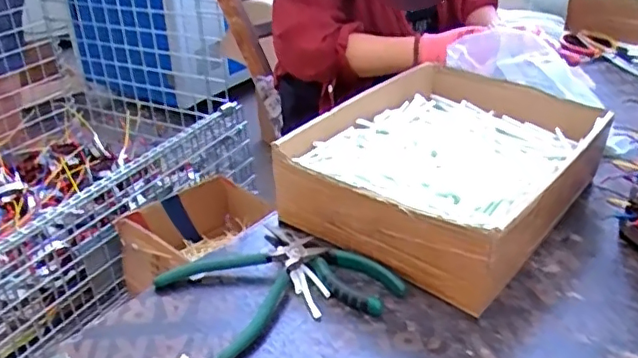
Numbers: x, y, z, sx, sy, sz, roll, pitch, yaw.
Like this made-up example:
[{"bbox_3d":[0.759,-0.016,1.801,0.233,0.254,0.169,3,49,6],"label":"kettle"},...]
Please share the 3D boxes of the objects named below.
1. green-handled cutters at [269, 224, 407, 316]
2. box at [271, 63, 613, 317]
[{"bbox_3d":[0.002,0.074,0.552,0.160,0.018,0.053,21,37,33],"label":"green-handled cutters"},{"bbox_3d":[0.150,-0.029,0.642,0.240,0.080,0.341,22,41,34],"label":"box"}]

